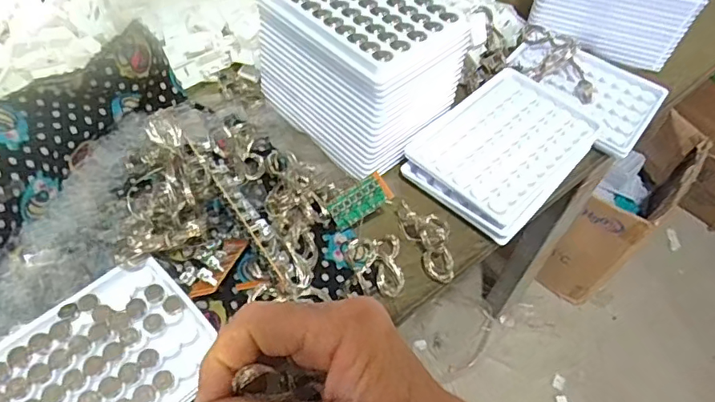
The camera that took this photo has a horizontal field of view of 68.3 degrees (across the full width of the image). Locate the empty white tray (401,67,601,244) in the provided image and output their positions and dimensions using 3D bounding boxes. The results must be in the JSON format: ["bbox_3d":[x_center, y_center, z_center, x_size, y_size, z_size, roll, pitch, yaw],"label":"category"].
[{"bbox_3d":[0.113,-0.044,0.405,0.098,0.014,0.138,38,61,21],"label":"empty white tray"}]

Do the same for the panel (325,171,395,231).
[{"bbox_3d":[0.001,0.000,0.359,0.044,0.004,0.022,-34,88,13],"label":"panel"}]

